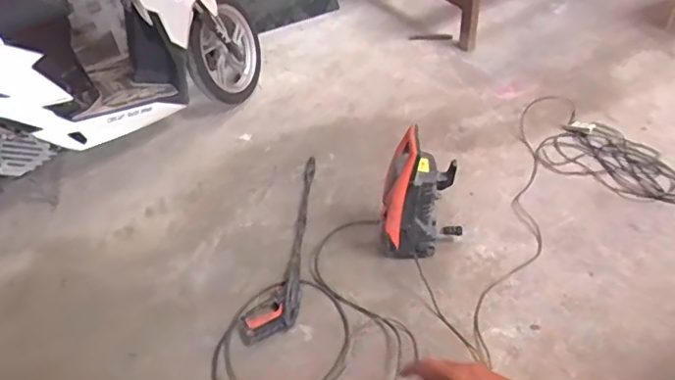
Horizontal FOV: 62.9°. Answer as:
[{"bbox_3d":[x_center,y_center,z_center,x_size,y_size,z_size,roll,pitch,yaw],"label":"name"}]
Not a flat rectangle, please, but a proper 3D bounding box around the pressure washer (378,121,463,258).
[{"bbox_3d":[0.269,0.027,1.746,0.261,0.411,0.221,4,44,8],"label":"pressure washer"}]

